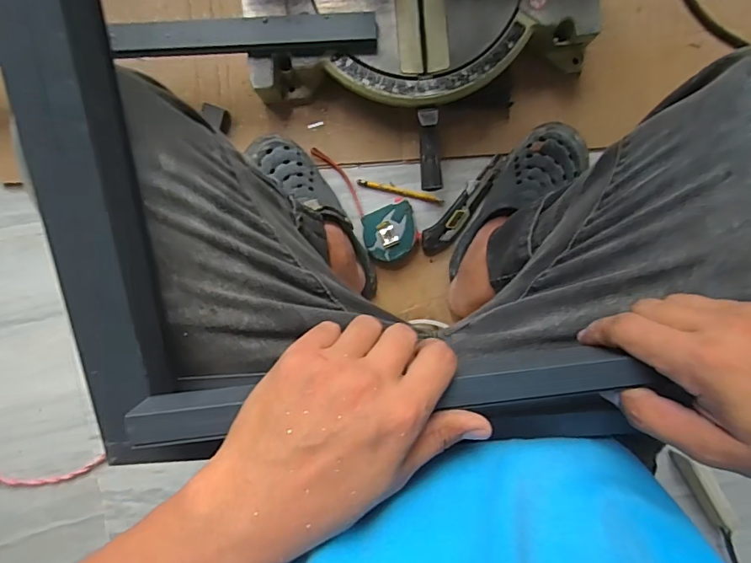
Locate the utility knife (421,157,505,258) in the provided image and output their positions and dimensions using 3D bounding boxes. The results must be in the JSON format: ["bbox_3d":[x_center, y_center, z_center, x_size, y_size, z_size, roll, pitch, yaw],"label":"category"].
[{"bbox_3d":[0.135,-0.113,0.724,0.038,0.025,0.177,42,95,-6],"label":"utility knife"}]

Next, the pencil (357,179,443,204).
[{"bbox_3d":[0.038,-0.135,0.722,0.130,0.009,0.011,13,99,-2],"label":"pencil"}]

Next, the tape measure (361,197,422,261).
[{"bbox_3d":[0.023,-0.073,0.716,0.080,0.045,0.077,-26,97,3],"label":"tape measure"}]

